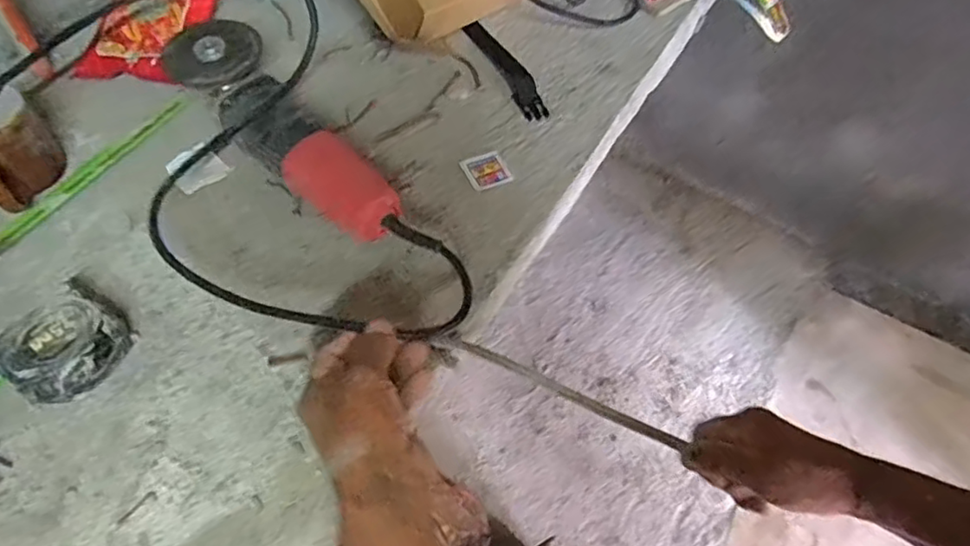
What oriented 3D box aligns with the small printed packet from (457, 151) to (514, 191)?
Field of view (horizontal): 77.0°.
[{"bbox_3d":[0.002,-0.111,0.659,0.046,0.008,0.039,-19,62,-15],"label":"small printed packet"}]

